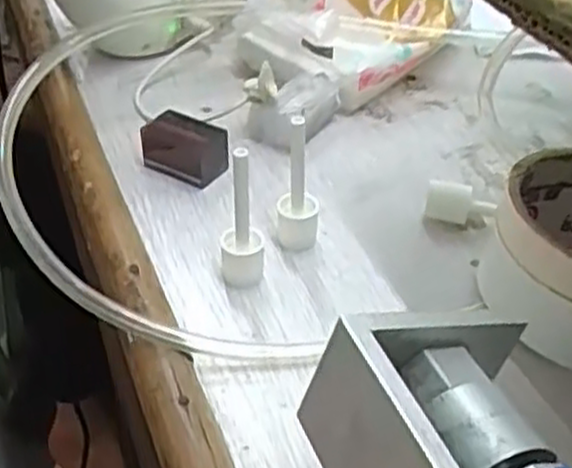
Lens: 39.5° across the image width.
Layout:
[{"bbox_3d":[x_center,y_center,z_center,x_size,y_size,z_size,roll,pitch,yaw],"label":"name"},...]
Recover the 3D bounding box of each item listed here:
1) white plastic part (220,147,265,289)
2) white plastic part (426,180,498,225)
[{"bbox_3d":[-0.019,-0.005,0.332,0.018,0.059,0.020,-5,40,-3],"label":"white plastic part"},{"bbox_3d":[0.082,-0.013,0.373,0.031,0.019,0.013,11,42,16],"label":"white plastic part"}]

